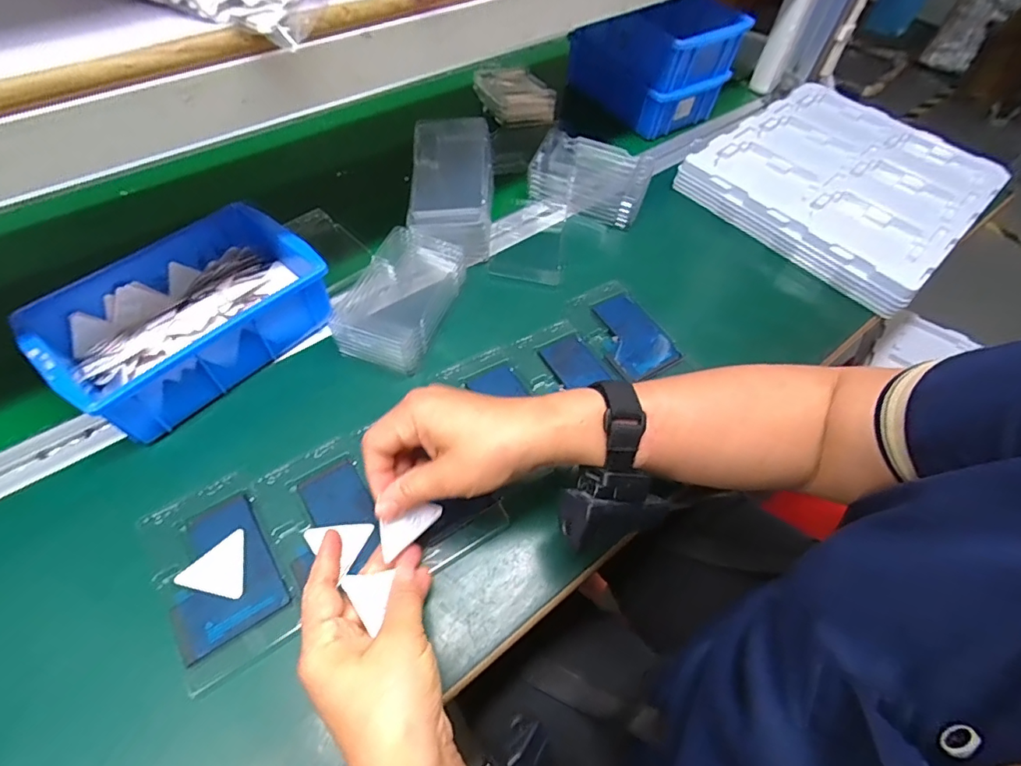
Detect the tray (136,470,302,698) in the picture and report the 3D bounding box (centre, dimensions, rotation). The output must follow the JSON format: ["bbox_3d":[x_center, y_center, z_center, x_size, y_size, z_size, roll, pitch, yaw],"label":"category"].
[{"bbox_3d":[-0.195,0.126,0.337,0.075,0.008,0.124,-28,62,-21],"label":"tray"}]

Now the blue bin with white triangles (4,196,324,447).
[{"bbox_3d":[-0.269,-0.059,0.417,0.137,0.061,0.197,35,60,19],"label":"blue bin with white triangles"}]

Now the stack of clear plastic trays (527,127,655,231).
[{"bbox_3d":[0.095,-0.238,0.590,0.132,0.060,0.097,17,56,8],"label":"stack of clear plastic trays"}]

